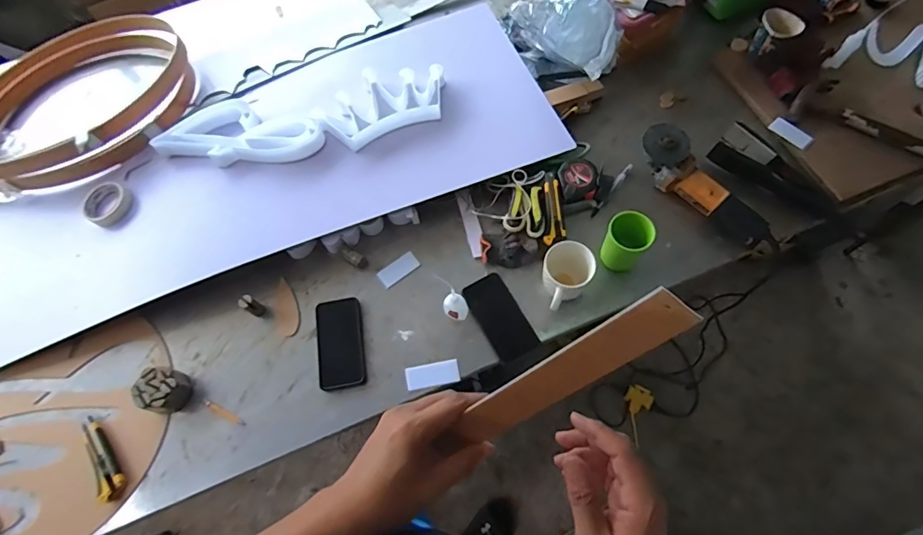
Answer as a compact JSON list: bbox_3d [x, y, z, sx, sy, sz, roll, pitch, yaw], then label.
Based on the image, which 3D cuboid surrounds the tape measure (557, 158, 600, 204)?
[{"bbox_3d":[0.234,-0.173,0.943,0.081,0.032,0.086,-14,67,-2],"label":"tape measure"}]

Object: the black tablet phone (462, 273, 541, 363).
[{"bbox_3d":[0.071,0.091,0.862,0.078,0.016,0.157,-29,69,-8],"label":"black tablet phone"}]

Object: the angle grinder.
[{"bbox_3d":[0.463,-0.148,0.886,0.081,0.094,0.299,-40,71,-12],"label":"angle grinder"}]

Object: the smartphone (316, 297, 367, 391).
[{"bbox_3d":[-0.218,0.135,0.849,0.080,0.016,0.161,-11,67,0],"label":"smartphone"}]

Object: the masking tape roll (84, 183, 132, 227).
[{"bbox_3d":[-0.720,-0.129,0.958,0.080,0.024,0.090,24,71,13],"label":"masking tape roll"}]

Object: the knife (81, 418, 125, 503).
[{"bbox_3d":[-0.601,0.315,0.787,0.037,0.019,0.144,-30,69,-8],"label":"knife"}]

